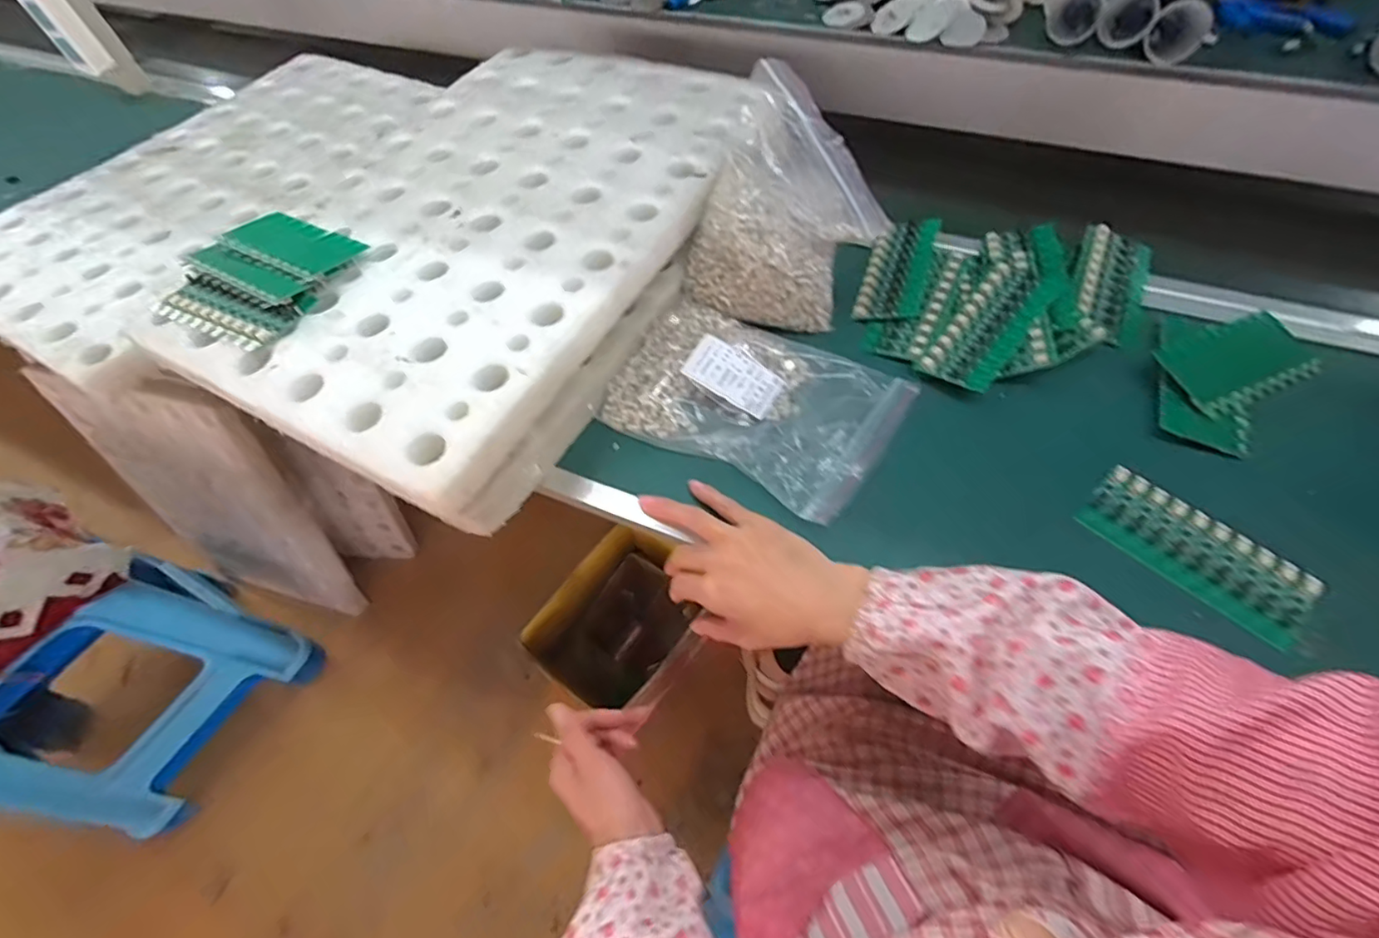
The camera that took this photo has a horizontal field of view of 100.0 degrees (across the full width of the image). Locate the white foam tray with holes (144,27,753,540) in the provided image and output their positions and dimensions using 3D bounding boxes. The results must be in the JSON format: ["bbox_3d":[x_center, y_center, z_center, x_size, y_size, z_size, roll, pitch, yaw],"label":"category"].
[{"bbox_3d":[-0.186,-0.230,0.557,0.360,0.060,0.536,20,61,17],"label":"white foam tray with holes"}]

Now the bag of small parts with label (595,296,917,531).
[{"bbox_3d":[0.054,-0.066,0.494,0.226,0.029,0.164,26,63,20],"label":"bag of small parts with label"}]

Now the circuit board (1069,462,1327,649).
[{"bbox_3d":[0.353,0.057,0.406,0.059,0.011,0.135,-40,62,-19],"label":"circuit board"}]

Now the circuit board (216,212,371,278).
[{"bbox_3d":[-0.358,-0.201,0.515,0.130,0.008,0.058,23,62,19],"label":"circuit board"}]

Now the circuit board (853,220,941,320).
[{"bbox_3d":[0.204,-0.197,0.568,0.058,0.008,0.131,9,61,30],"label":"circuit board"}]

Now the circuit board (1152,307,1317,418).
[{"bbox_3d":[0.458,-0.090,0.481,0.138,0.008,0.067,-18,71,-14],"label":"circuit board"}]

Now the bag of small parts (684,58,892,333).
[{"bbox_3d":[0.074,-0.216,0.502,0.127,0.153,0.137,-38,61,-18],"label":"bag of small parts"}]

